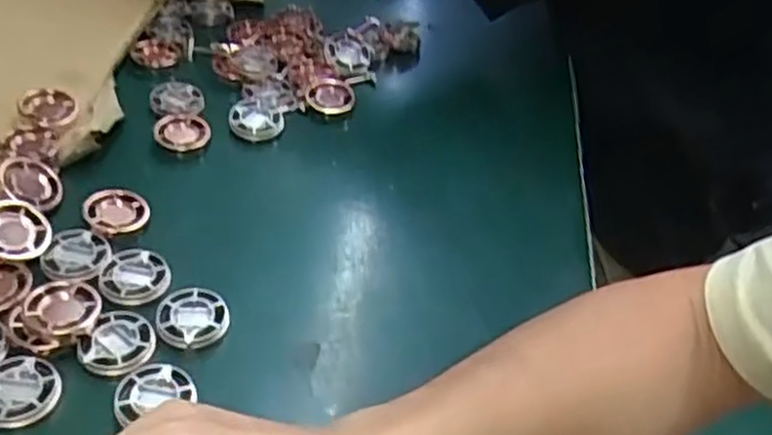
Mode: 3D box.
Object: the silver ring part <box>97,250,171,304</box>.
[{"bbox_3d":[-0.149,0.034,0.450,0.039,0.006,0.039,4,43,-4],"label":"silver ring part"}]

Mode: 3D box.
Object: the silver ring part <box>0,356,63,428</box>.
[{"bbox_3d":[-0.187,0.087,0.387,0.039,0.005,0.039,4,43,-4],"label":"silver ring part"}]

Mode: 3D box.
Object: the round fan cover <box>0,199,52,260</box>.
[{"bbox_3d":[-0.225,0.007,0.461,0.040,0.011,0.040,14,57,-23],"label":"round fan cover"}]

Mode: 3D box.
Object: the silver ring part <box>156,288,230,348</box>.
[{"bbox_3d":[-0.110,0.057,0.433,0.039,0.007,0.037,-5,44,-14],"label":"silver ring part"}]

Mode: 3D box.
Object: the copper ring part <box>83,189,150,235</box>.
[{"bbox_3d":[-0.171,-0.006,0.484,0.039,0.008,0.036,-17,48,-25],"label":"copper ring part"}]

